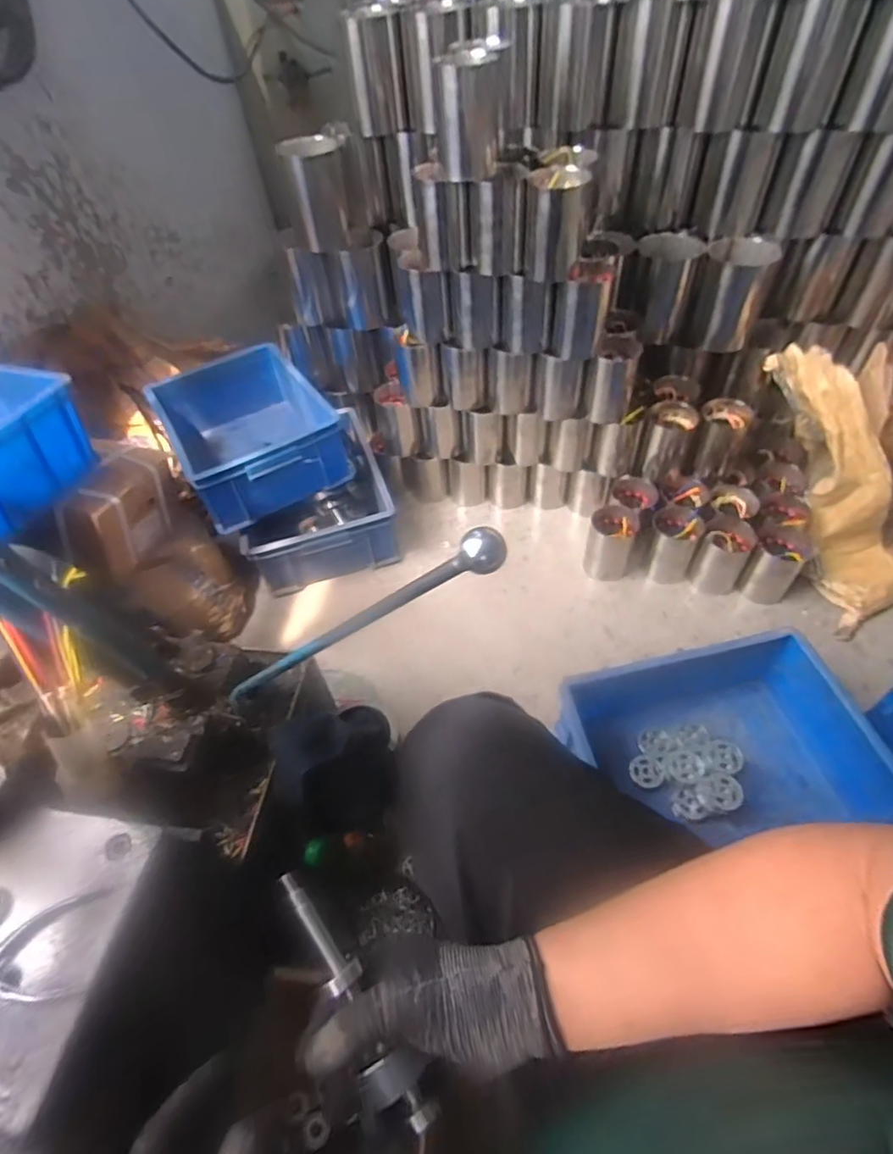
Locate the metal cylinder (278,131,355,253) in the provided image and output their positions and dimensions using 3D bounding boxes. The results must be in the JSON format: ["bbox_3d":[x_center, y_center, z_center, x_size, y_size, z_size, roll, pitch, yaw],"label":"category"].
[{"bbox_3d":[-0.235,-0.720,1.078,0.097,0.179,0.101,-6,51,1],"label":"metal cylinder"}]

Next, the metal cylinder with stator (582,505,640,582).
[{"bbox_3d":[0.319,-0.065,1.113,0.086,0.135,0.085,10,53,14],"label":"metal cylinder with stator"}]

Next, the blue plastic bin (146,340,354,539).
[{"bbox_3d":[-0.399,-0.288,1.157,0.281,0.152,0.364,-28,54,-16],"label":"blue plastic bin"}]

